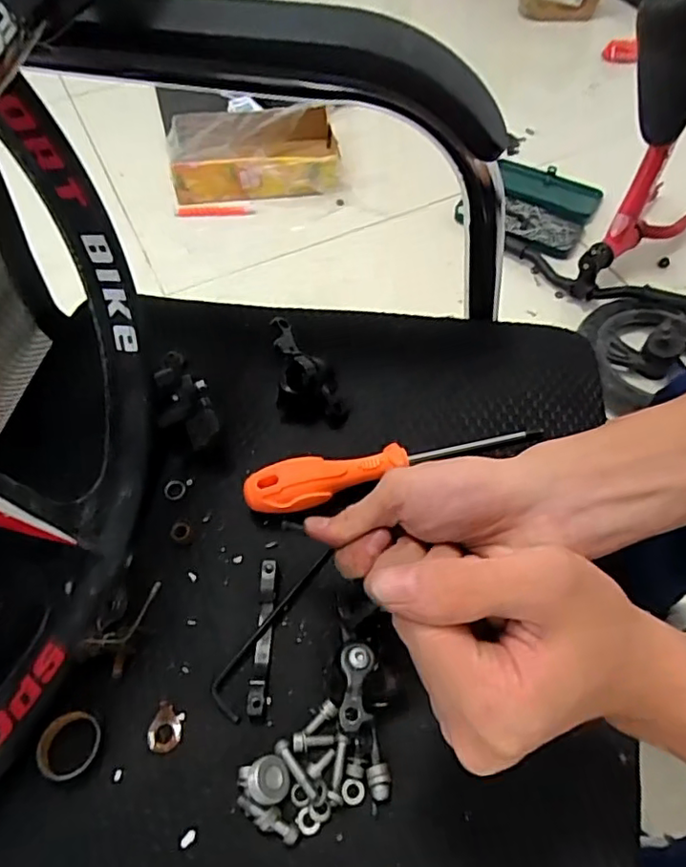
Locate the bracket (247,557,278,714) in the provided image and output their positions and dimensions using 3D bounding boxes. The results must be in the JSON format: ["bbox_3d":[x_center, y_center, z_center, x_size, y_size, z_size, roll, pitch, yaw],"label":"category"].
[{"bbox_3d":[-0.046,0.115,0.339,0.010,0.010,0.085,2,57,1],"label":"bracket"}]

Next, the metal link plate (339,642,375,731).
[{"bbox_3d":[0.007,0.124,0.291,0.016,0.006,0.040,1,57,1],"label":"metal link plate"}]

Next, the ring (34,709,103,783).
[{"bbox_3d":[-0.144,0.164,0.309,0.032,0.010,0.033,0,57,0],"label":"ring"}]

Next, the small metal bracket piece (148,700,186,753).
[{"bbox_3d":[-0.095,0.159,0.316,0.018,0.004,0.024,14,58,9],"label":"small metal bracket piece"}]

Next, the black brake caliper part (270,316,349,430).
[{"bbox_3d":[-0.025,-0.044,0.425,0.047,0.040,0.073,-7,57,-4],"label":"black brake caliper part"}]

